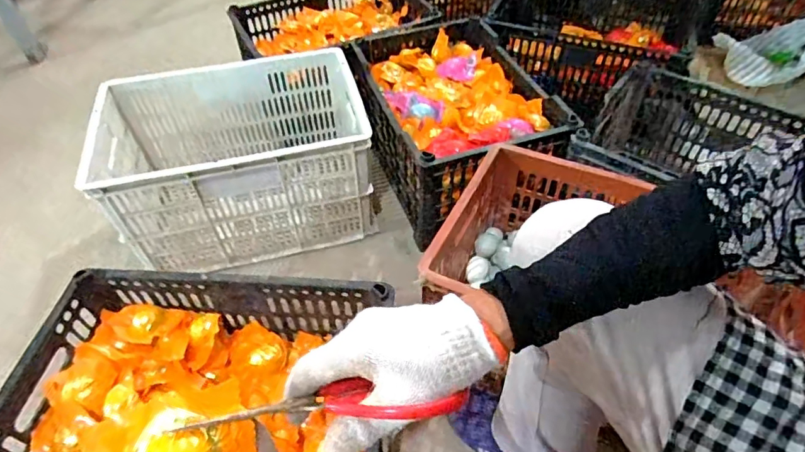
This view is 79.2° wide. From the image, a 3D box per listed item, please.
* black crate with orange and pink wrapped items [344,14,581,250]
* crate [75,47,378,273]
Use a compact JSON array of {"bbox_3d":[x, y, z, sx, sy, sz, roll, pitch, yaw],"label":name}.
[{"bbox_3d":[0.102,-0.232,1.065,0.328,0.224,0.485,-14,50,-10],"label":"black crate with orange and pink wrapped items"},{"bbox_3d":[-0.317,-0.131,0.981,0.469,0.262,0.320,-12,50,-8],"label":"crate"}]

